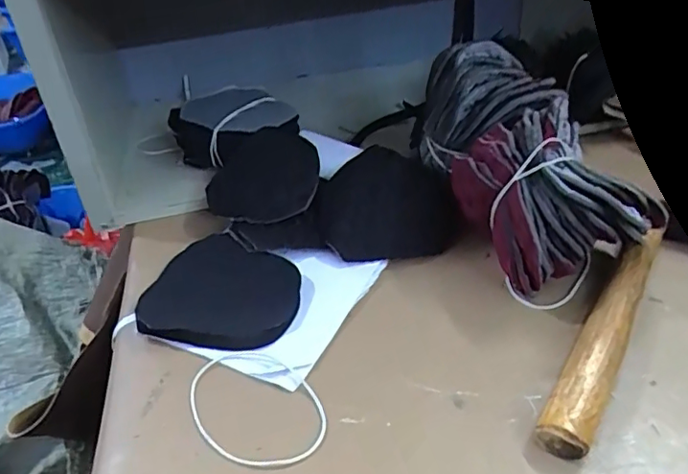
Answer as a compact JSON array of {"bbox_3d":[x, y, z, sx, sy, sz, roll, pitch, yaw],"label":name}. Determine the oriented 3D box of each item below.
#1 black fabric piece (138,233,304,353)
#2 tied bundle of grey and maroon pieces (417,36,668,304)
[{"bbox_3d":[-0.087,0.039,0.386,0.111,0.014,0.091,16,48,26],"label":"black fabric piece"},{"bbox_3d":[0.120,-0.058,0.403,0.089,0.089,0.196,-16,56,-15],"label":"tied bundle of grey and maroon pieces"}]

